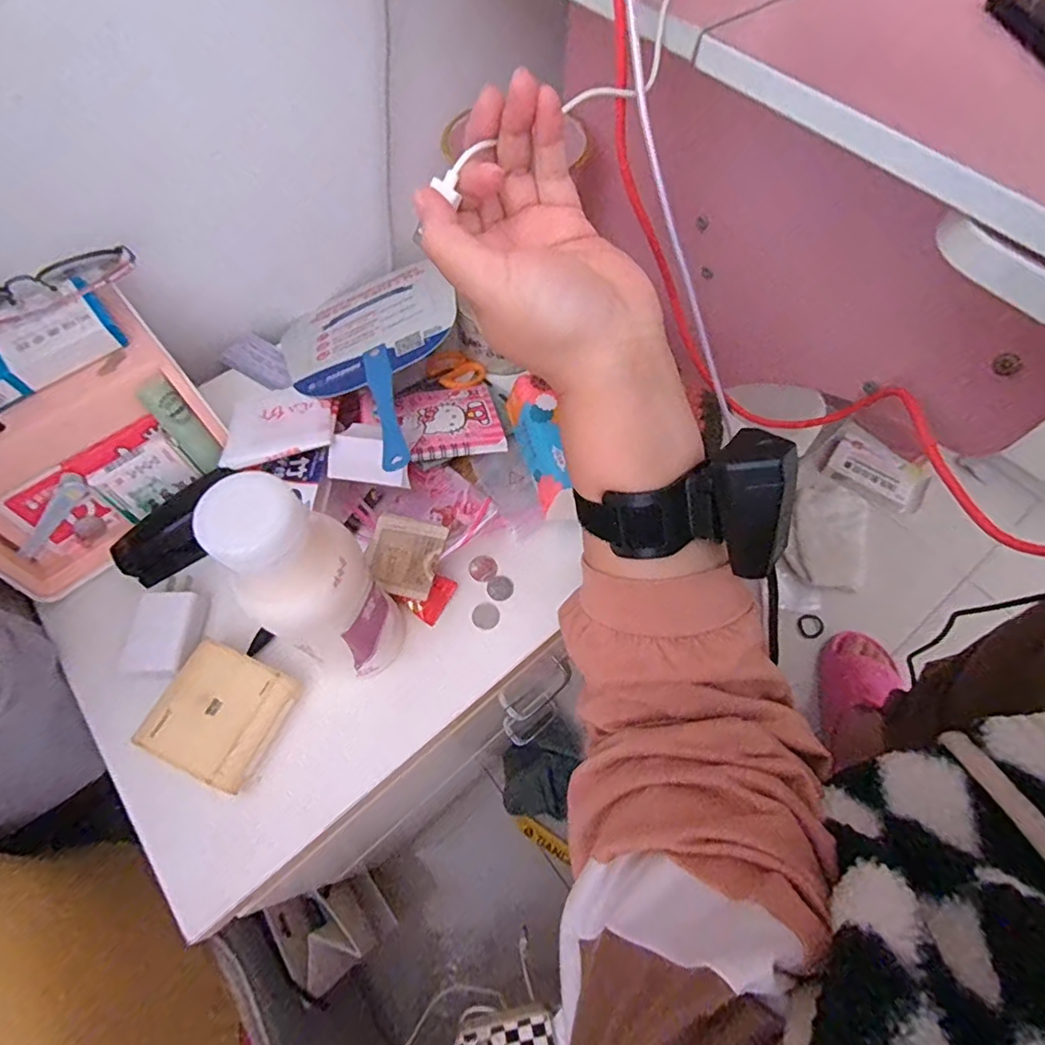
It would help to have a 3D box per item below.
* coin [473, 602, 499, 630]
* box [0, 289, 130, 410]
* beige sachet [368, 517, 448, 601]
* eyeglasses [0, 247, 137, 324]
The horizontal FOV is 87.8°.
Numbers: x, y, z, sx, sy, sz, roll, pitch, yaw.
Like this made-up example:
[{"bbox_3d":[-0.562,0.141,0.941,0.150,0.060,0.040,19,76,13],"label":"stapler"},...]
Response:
[{"bbox_3d":[-0.025,0.065,0.379,0.019,0.004,0.018,5,69,-14],"label":"coin"},{"bbox_3d":[-0.335,-0.109,0.354,0.126,0.024,0.053,-39,68,-18],"label":"box"},{"bbox_3d":[-0.082,0.022,0.370,0.055,0.011,0.051,13,76,19],"label":"beige sachet"},{"bbox_3d":[-0.329,-0.157,0.361,0.130,0.026,0.040,-32,66,-15],"label":"eyeglasses"}]

